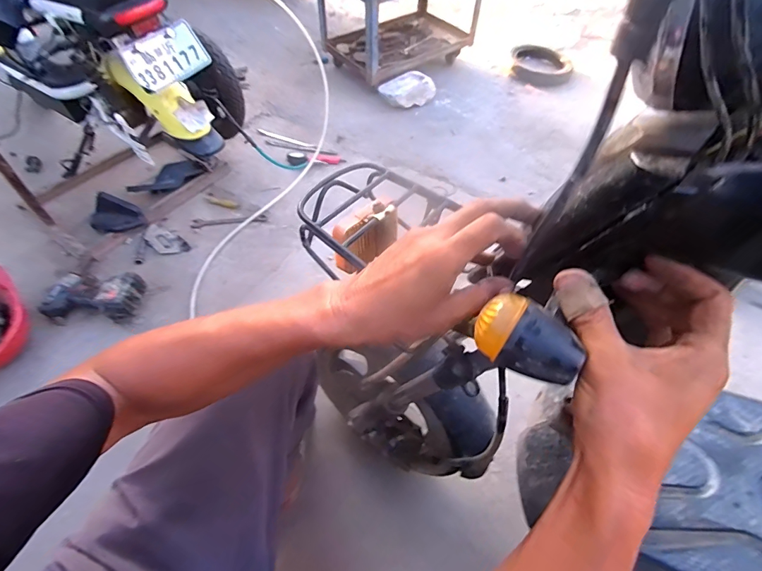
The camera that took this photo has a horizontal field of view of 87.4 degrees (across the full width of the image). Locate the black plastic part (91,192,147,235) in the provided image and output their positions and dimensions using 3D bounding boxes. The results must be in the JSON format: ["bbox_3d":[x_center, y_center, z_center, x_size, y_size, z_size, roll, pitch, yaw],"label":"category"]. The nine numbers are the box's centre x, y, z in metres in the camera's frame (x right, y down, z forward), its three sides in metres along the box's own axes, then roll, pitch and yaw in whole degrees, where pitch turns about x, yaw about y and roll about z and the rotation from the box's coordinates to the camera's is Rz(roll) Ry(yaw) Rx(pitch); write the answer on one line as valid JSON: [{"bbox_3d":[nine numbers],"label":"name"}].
[{"bbox_3d":[-0.860,-0.225,1.280,0.187,0.047,0.123,24,55,14],"label":"black plastic part"}]

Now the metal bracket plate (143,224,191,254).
[{"bbox_3d":[-0.701,-0.147,1.290,0.161,0.014,0.079,33,57,20],"label":"metal bracket plate"}]

